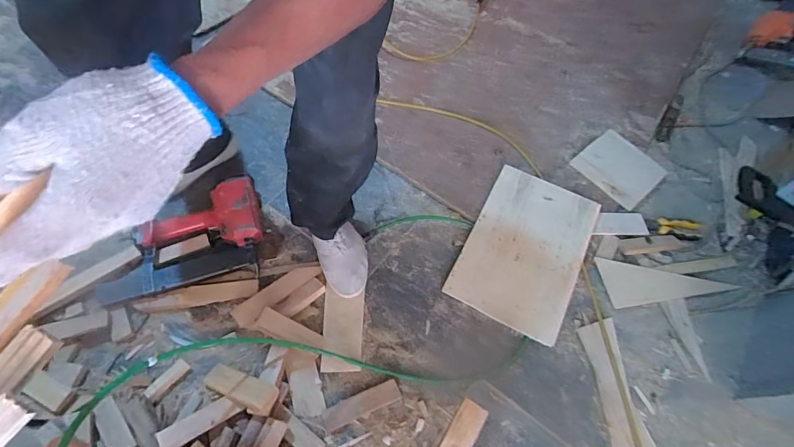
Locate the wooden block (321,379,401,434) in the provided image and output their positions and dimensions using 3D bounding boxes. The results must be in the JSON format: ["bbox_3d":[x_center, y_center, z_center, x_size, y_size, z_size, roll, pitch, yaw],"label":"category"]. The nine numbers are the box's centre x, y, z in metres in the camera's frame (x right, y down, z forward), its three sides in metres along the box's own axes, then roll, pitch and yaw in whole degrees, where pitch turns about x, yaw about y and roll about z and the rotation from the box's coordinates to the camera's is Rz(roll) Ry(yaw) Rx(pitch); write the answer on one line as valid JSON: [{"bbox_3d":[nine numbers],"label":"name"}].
[{"bbox_3d":[-0.067,0.340,0.767,0.147,0.015,0.039,-20,64,-16],"label":"wooden block"}]

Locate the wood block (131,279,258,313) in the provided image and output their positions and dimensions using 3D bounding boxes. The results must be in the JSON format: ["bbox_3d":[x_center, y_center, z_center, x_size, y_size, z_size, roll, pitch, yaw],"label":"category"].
[{"bbox_3d":[-0.401,0.143,0.829,0.230,0.025,0.042,-8,61,-10],"label":"wood block"}]

